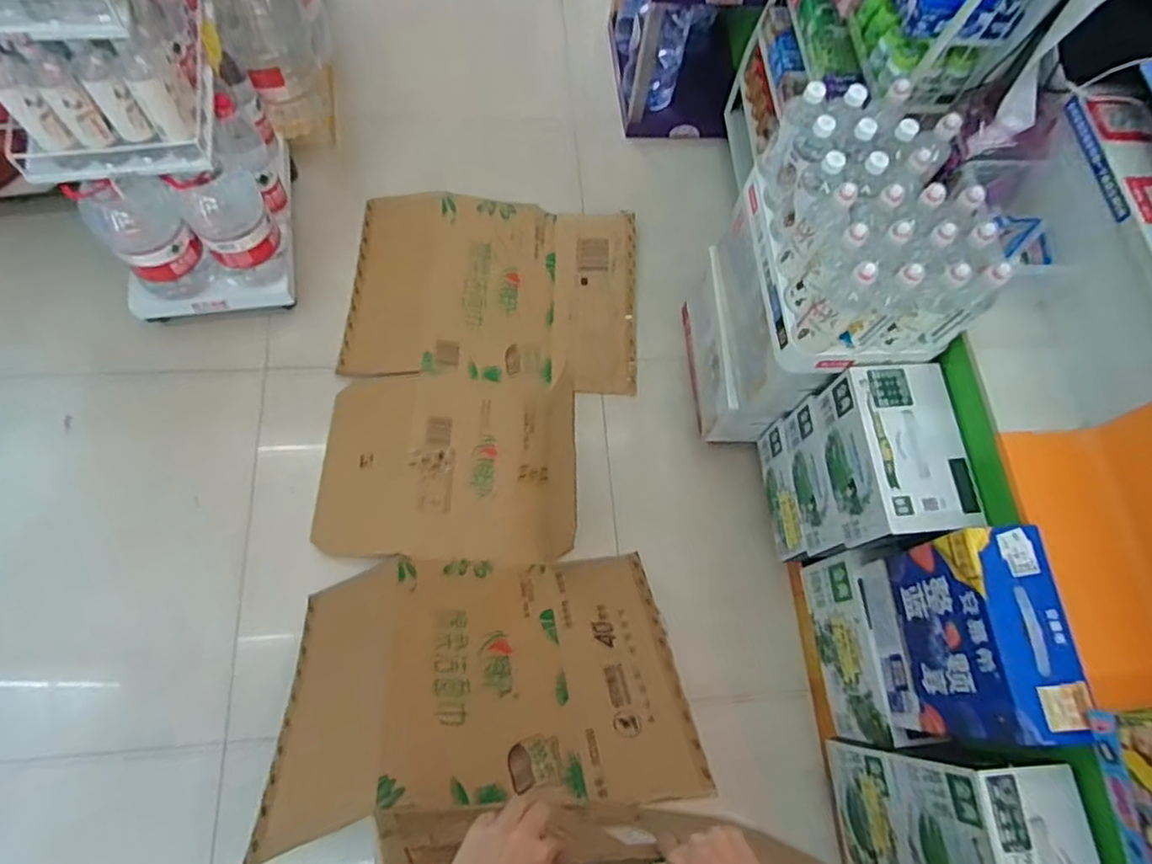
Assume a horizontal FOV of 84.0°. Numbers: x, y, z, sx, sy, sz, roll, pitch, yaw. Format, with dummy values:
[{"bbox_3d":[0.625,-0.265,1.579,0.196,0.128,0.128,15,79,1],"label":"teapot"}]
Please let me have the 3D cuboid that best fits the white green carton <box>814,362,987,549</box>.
[{"bbox_3d":[0.534,0.042,1.073,0.164,0.141,0.281,-3,69,-4],"label":"white green carton"}]

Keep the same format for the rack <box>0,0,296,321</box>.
[{"bbox_3d":[-0.815,-0.630,1.132,0.327,0.871,0.407,-8,70,-6],"label":"rack"}]

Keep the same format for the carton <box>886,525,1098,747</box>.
[{"bbox_3d":[0.583,0.293,0.923,0.105,0.222,0.268,-4,69,-4],"label":"carton"}]

